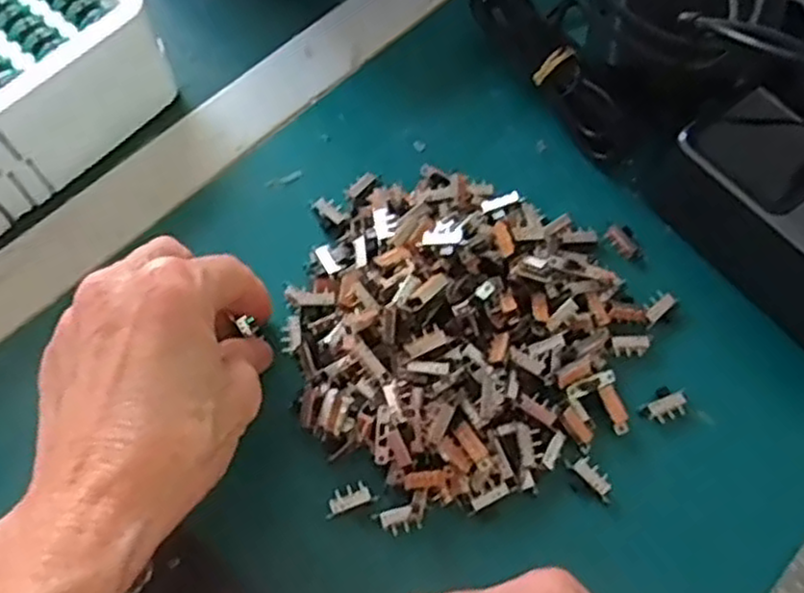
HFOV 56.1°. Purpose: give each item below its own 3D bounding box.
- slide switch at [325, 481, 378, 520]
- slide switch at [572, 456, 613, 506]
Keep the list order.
[{"bbox_3d":[-0.020,0.079,0.295,0.020,0.004,0.009,-19,66,-9],"label":"slide switch"},{"bbox_3d":[0.078,0.073,0.302,0.008,0.004,0.019,-40,71,-17],"label":"slide switch"}]

